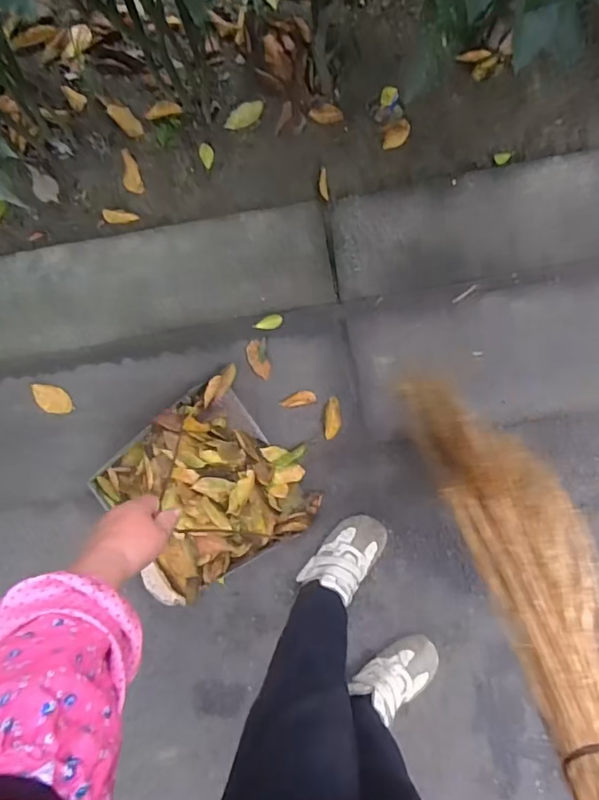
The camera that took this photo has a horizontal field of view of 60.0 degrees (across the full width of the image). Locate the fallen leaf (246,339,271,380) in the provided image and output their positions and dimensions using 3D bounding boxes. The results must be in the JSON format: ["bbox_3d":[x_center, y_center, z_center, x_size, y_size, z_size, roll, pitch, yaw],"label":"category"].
[{"bbox_3d":[-0.087,-0.087,1.109,0.043,0.005,0.084,-10,83,0],"label":"fallen leaf"}]

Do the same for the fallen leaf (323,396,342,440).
[{"bbox_3d":[0.070,0.038,1.099,0.037,0.012,0.087,-2,83,1],"label":"fallen leaf"}]

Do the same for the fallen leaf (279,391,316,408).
[{"bbox_3d":[-0.003,-0.001,1.097,0.074,0.012,0.030,-12,90,3],"label":"fallen leaf"}]

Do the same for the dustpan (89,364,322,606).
[{"bbox_3d":[-0.174,0.170,1.013,0.333,0.148,0.334,-39,88,3],"label":"dustpan"}]

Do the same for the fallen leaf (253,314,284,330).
[{"bbox_3d":[-0.068,-0.165,1.119,0.064,0.007,0.028,-20,83,-1],"label":"fallen leaf"}]

